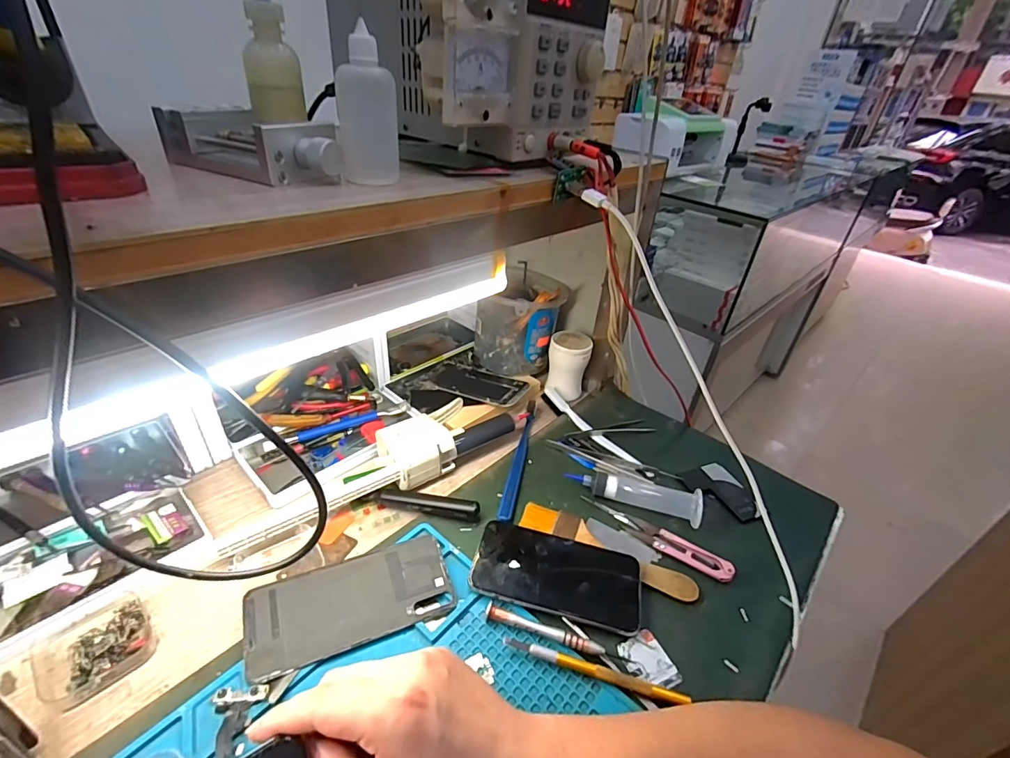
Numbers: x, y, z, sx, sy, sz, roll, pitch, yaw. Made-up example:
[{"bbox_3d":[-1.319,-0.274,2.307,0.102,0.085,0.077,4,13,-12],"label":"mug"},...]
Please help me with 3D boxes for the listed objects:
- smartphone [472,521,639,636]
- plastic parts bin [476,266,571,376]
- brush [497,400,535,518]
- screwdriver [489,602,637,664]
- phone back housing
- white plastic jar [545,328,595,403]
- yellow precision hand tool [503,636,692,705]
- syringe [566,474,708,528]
[{"bbox_3d":[0.046,0.165,0.396,0.141,0.013,0.073,10,34,7],"label":"smartphone"},{"bbox_3d":[0.023,-0.079,0.640,0.106,0.115,0.113,18,36,15],"label":"plastic parts bin"},{"bbox_3d":[0.016,0.087,0.514,0.014,0.014,0.180,10,34,6],"label":"brush"},{"bbox_3d":[0.040,0.197,0.354,0.113,0.010,0.010,13,35,11],"label":"screwdriver"},{"bbox_3d":[-0.120,0.173,0.363,0.151,0.010,0.070,-11,37,-23],"label":"phone back housing"},{"bbox_3d":[0.084,-0.018,0.613,0.054,0.078,0.051,12,35,7],"label":"white plastic jar"},{"bbox_3d":[0.062,0.212,0.335,0.129,0.010,0.010,13,35,11],"label":"yellow precision hand tool"},{"bbox_3d":[0.135,0.113,0.477,0.132,0.023,0.037,16,35,15],"label":"syringe"}]

